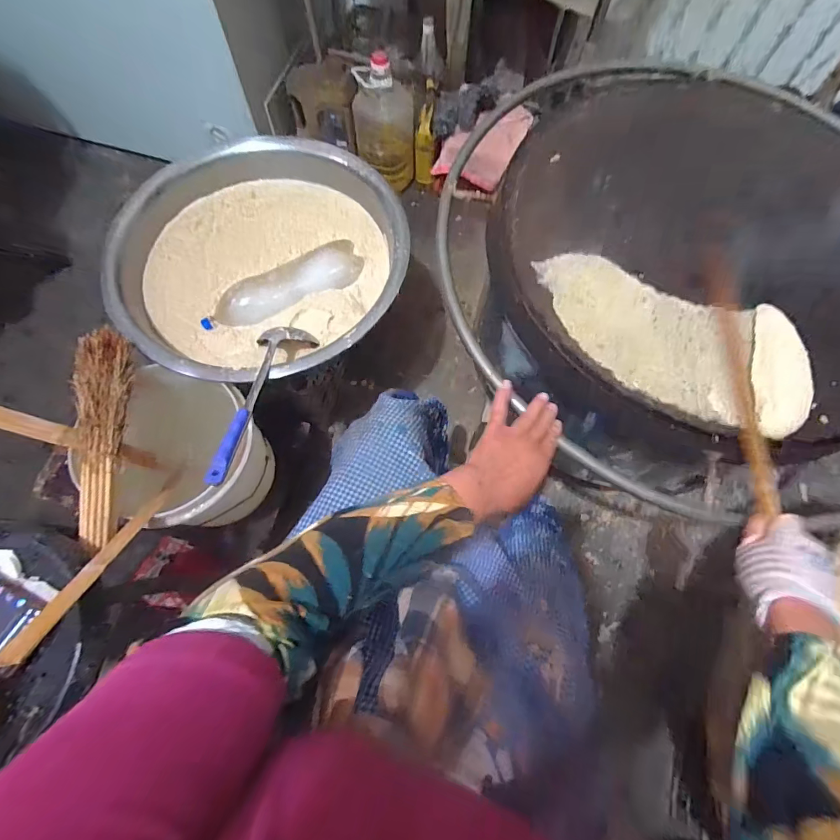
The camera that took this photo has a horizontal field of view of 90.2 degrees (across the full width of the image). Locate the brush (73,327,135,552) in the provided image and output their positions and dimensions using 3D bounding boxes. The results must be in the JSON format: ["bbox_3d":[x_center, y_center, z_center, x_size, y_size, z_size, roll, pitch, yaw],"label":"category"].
[{"bbox_3d":[-0.471,0.018,0.610,0.060,0.061,0.324,-3,70,-2],"label":"brush"}]

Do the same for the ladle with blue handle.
[{"bbox_3d":[-0.250,-0.039,0.641,0.096,0.040,0.328,6,47,1],"label":"ladle with blue handle"}]

